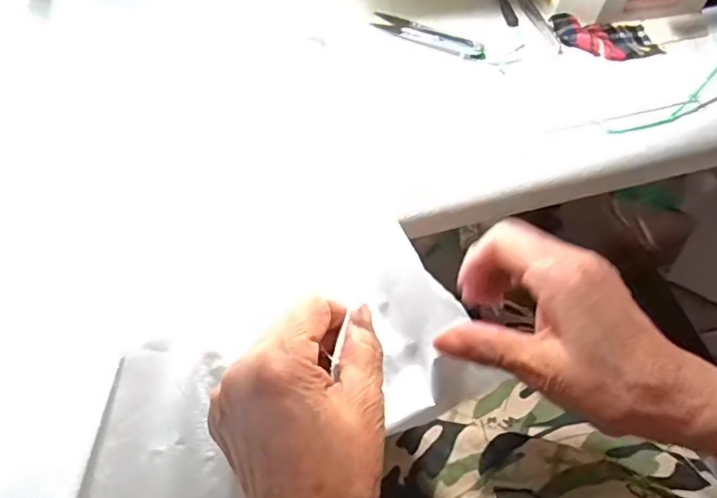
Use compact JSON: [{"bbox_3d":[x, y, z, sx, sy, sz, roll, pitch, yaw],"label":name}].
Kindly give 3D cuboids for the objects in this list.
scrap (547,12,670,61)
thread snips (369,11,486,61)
[{"bbox_3d":[0.209,-0.177,0.467,0.087,0.016,0.050,2,56,-2],"label":"scrap"},{"bbox_3d":[0.057,-0.177,0.456,0.099,0.006,0.025,26,59,14],"label":"thread snips"}]

